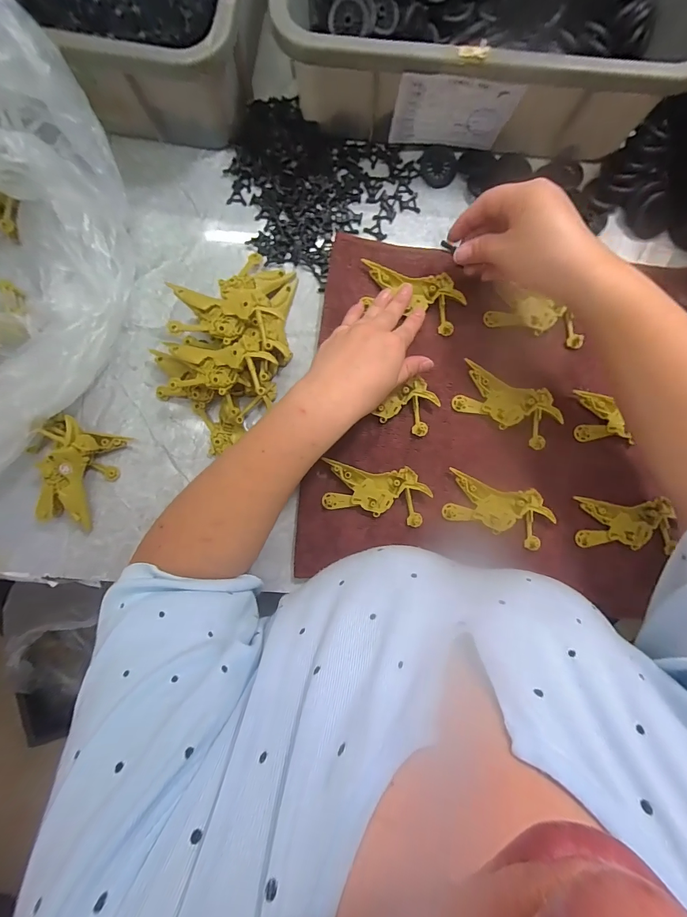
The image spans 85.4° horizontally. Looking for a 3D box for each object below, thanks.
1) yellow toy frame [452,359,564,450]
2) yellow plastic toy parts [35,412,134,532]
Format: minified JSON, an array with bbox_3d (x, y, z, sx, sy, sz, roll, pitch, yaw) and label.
[{"bbox_3d":[0.161,-0.053,0.365,0.097,0.011,0.050,27,88,2],"label":"yellow toy frame"},{"bbox_3d":[-0.260,0.016,0.357,0.062,0.039,0.099,17,88,1],"label":"yellow plastic toy parts"}]

